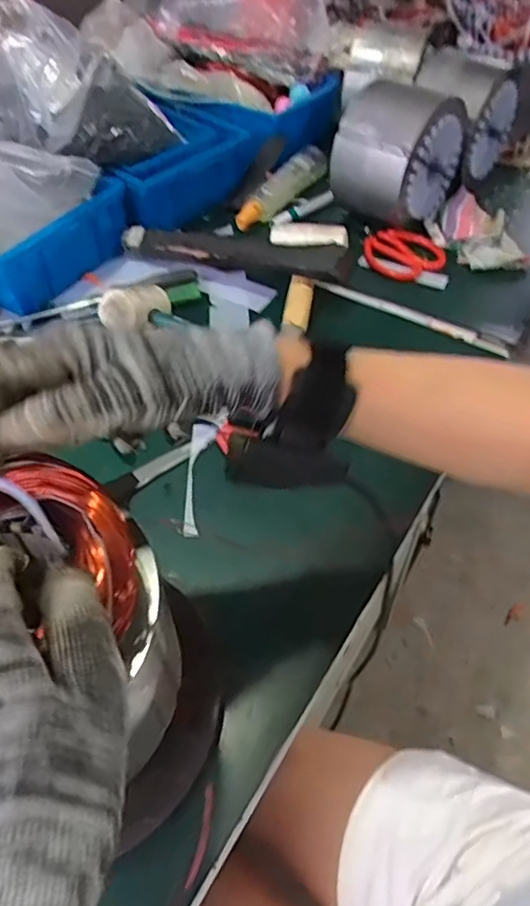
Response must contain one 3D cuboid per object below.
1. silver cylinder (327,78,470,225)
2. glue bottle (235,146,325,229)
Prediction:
[{"bbox_3d":[0.170,-0.376,0.736,0.120,0.153,0.140,36,59,27],"label":"silver cylinder"},{"bbox_3d":[0.025,-0.369,0.806,0.042,0.049,0.215,24,54,20],"label":"glue bottle"}]

